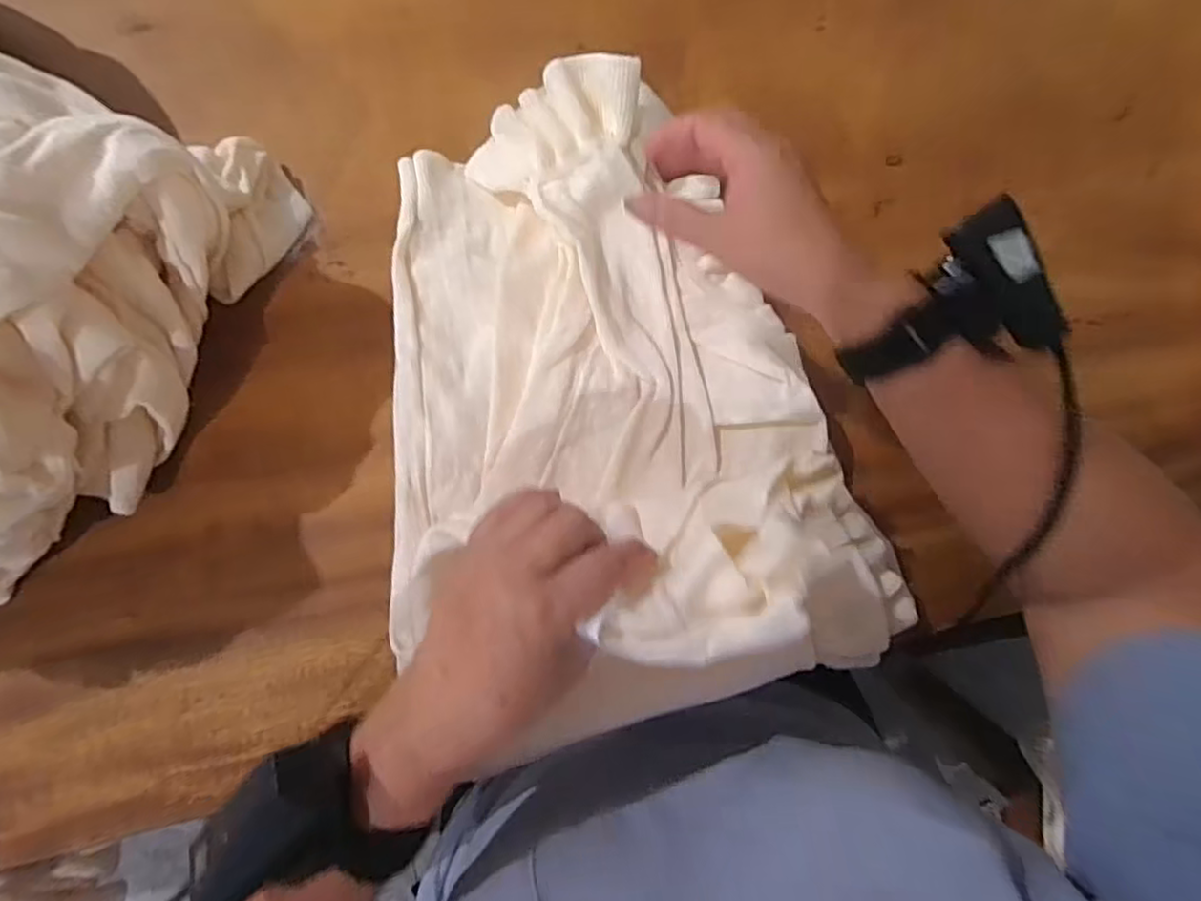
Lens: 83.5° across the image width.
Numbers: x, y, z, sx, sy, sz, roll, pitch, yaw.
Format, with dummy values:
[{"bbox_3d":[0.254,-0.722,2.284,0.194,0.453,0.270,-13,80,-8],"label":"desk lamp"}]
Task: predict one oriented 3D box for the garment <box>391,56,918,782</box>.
[{"bbox_3d":[0.002,-0.044,0.386,0.253,0.098,0.365,-14,75,-2],"label":"garment"}]

